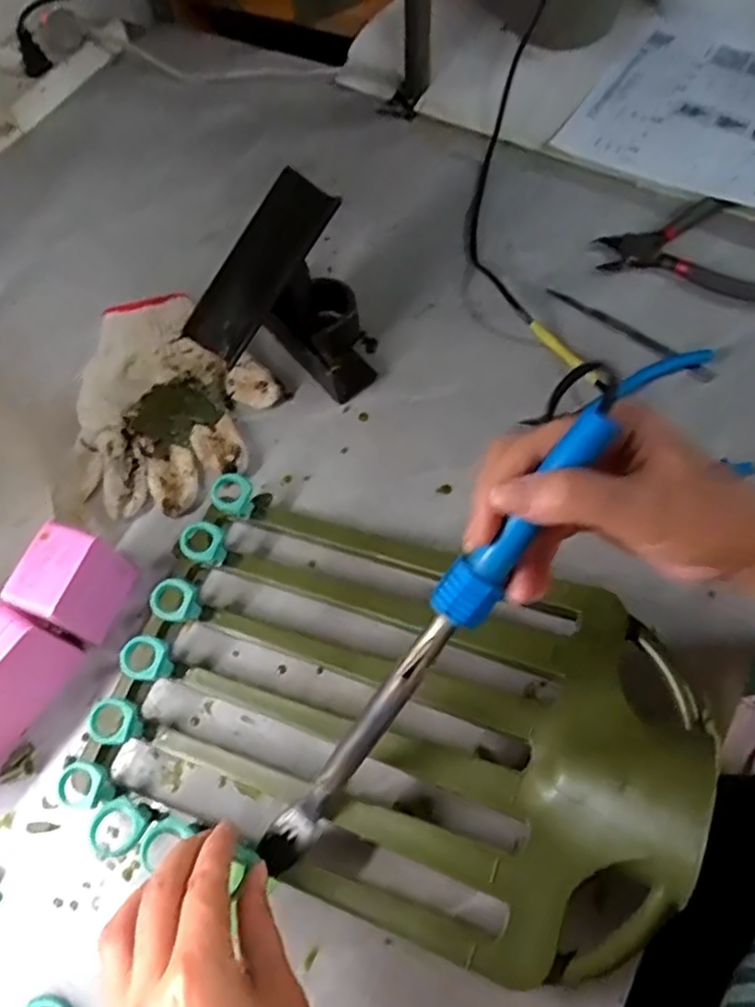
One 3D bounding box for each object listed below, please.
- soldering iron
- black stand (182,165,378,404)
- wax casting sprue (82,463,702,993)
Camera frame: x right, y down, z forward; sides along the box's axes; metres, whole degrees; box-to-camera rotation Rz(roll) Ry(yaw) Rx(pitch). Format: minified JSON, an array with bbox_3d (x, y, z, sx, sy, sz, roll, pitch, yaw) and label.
[{"bbox_3d":[0.017,0.079,0.326,0.023,0.018,0.290,39,112,18],"label":"soldering iron"},{"bbox_3d":[-0.058,-0.141,0.486,0.111,0.115,0.104,-2,63,4],"label":"black stand"},{"bbox_3d":[0.007,0.112,0.384,0.328,0.063,0.205,18,66,14],"label":"wax casting sprue"}]

